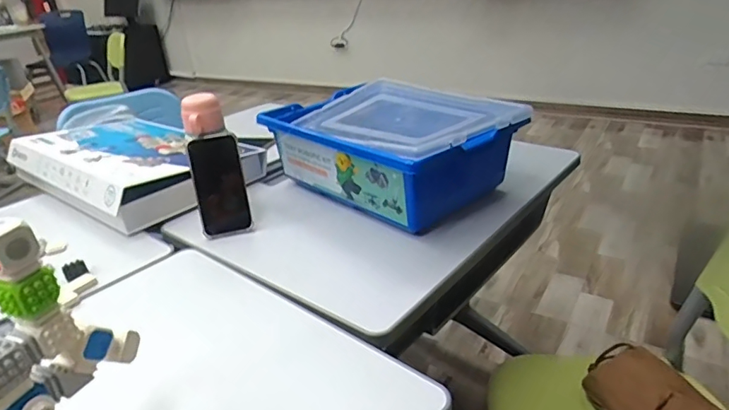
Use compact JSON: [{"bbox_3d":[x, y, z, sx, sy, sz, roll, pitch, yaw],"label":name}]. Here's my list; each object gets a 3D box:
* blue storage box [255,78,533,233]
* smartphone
[{"bbox_3d":[0.041,-0.105,0.898,0.269,0.144,0.404,-27,34,-37],"label":"blue storage box"},{"bbox_3d":[-0.234,-0.032,0.819,0.082,0.162,0.010,-11,6,-12],"label":"smartphone"}]

